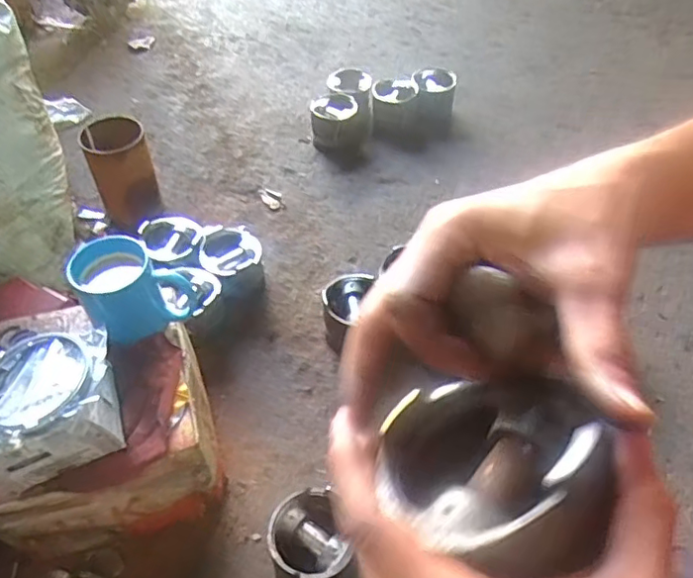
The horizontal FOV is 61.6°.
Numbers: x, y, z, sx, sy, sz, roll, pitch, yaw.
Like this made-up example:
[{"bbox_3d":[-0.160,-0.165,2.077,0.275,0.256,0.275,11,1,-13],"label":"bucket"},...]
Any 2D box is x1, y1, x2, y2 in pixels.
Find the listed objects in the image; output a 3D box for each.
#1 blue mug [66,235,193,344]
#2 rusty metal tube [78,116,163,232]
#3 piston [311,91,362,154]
[{"bbox_3d":[-0.238,-0.002,0.632,0.105,0.086,0.073,-29,56,-24],"label":"blue mug"},{"bbox_3d":[-0.370,-0.185,0.974,0.094,0.164,0.110,-16,51,-14],"label":"rusty metal tube"},{"bbox_3d":[-0.024,-0.329,1.176,0.097,0.078,0.117,-3,49,-5],"label":"piston"}]

